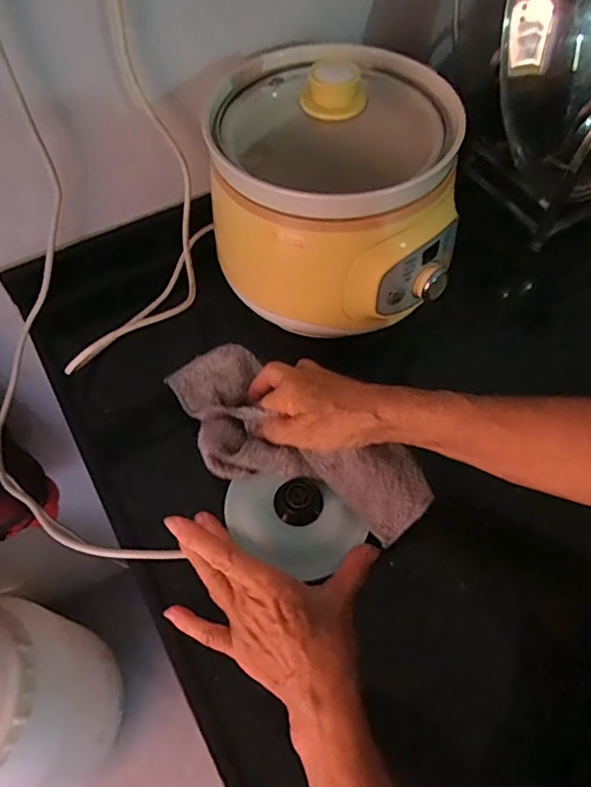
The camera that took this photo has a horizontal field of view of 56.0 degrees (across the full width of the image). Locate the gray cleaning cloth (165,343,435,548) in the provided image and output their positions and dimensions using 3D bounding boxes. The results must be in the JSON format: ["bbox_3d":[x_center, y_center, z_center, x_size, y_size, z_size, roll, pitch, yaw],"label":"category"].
[{"bbox_3d":[-0.012,0.031,0.439,0.237,0.040,0.100,29,63,22],"label":"gray cleaning cloth"}]

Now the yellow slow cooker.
[{"bbox_3d":[0.031,-0.171,0.453,0.187,0.143,0.187,-6,59,-3],"label":"yellow slow cooker"}]

